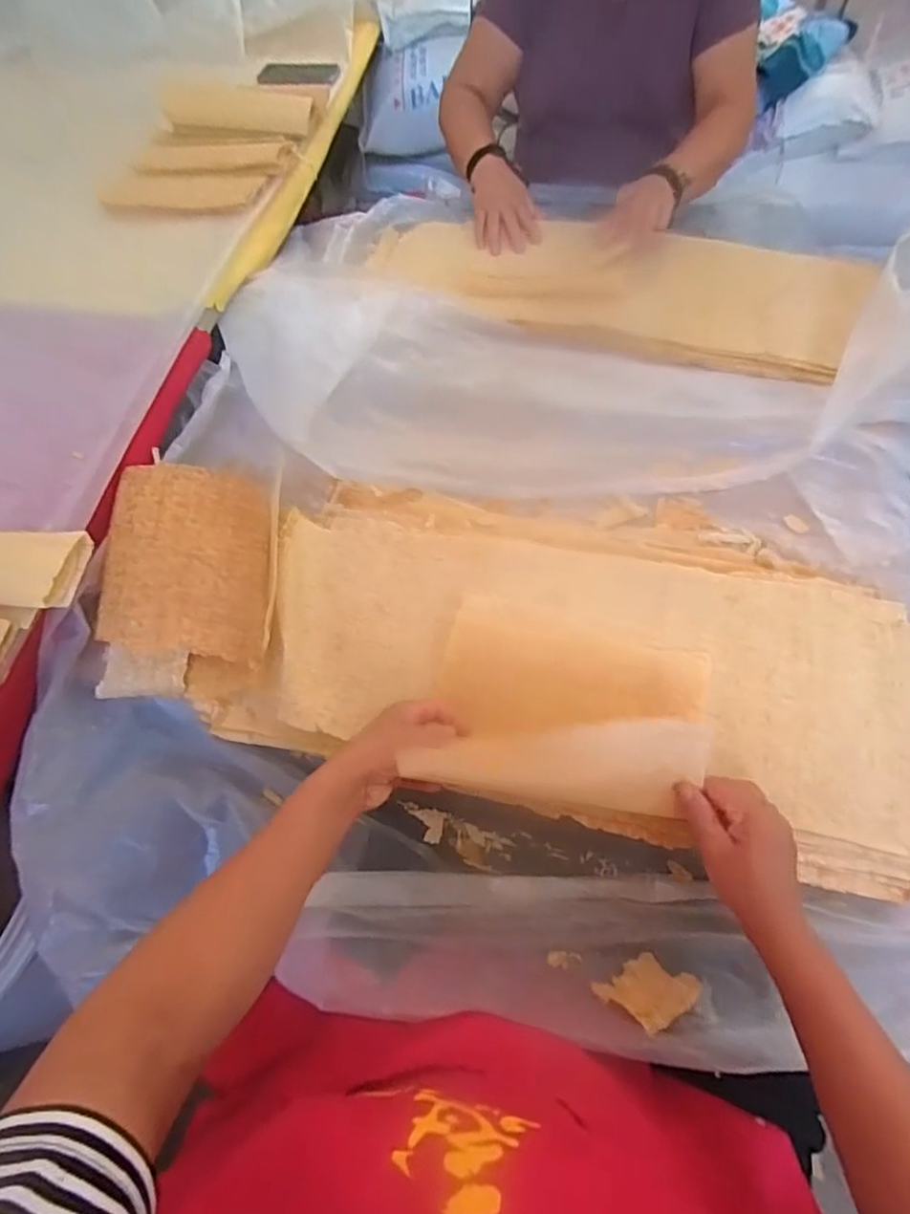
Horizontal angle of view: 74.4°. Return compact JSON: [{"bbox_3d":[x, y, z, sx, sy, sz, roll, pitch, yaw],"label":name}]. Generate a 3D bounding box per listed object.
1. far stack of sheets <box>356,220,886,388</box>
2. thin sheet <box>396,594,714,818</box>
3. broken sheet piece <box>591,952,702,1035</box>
[{"bbox_3d":[0.208,-0.496,0.921,0.752,0.068,0.248,21,64,16],"label":"far stack of sheets"},{"bbox_3d":[0.101,0.091,0.556,0.255,0.094,0.205,14,62,12],"label":"thin sheet"},{"bbox_3d":[0.160,0.315,0.492,0.078,0.006,0.051,-15,33,-27],"label":"broken sheet piece"}]

